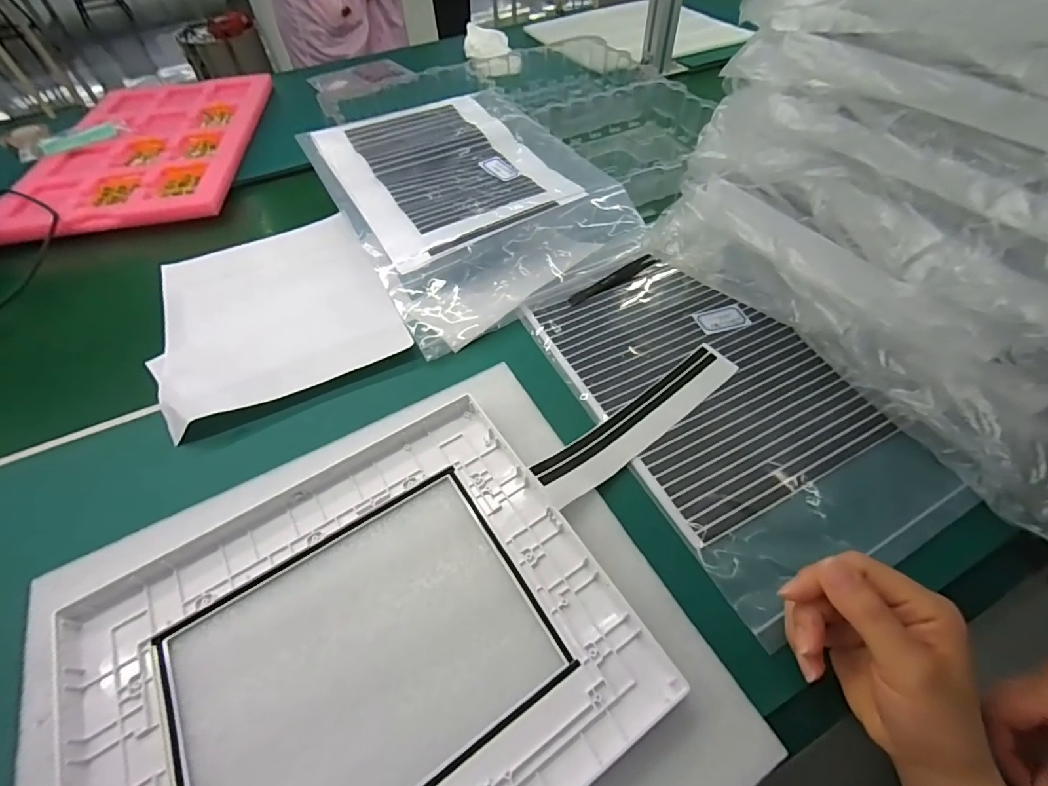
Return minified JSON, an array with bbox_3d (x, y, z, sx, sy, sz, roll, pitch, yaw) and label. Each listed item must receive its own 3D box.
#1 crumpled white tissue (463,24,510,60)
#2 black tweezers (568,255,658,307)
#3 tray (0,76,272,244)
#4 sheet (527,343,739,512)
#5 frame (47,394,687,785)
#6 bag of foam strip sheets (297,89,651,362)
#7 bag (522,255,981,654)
[{"bbox_3d":[-0.078,-0.727,0.946,0.093,0.043,0.087,-3,53,0],"label":"crumpled white tissue"},{"bbox_3d":[0.091,-0.119,0.483,0.101,0.010,0.016,-29,57,-4],"label":"black tweezers"},{"bbox_3d":[-0.582,-0.399,0.723,0.290,0.025,0.516,-10,53,-6],"label":"tray"},{"bbox_3d":[0.097,0.019,0.378,0.221,0.020,0.045,-33,59,-23],"label":"sheet"},{"bbox_3d":[-0.100,0.160,0.277,0.308,0.024,0.257,-28,57,-20],"label":"frame"},{"bbox_3d":[-0.069,-0.244,0.538,0.283,0.034,0.390,-28,65,-17],"label":"bag of foam strip sheets"},{"bbox_3d":[0.168,-0.002,0.403,0.208,0.024,0.337,-23,56,-16],"label":"bag"}]

